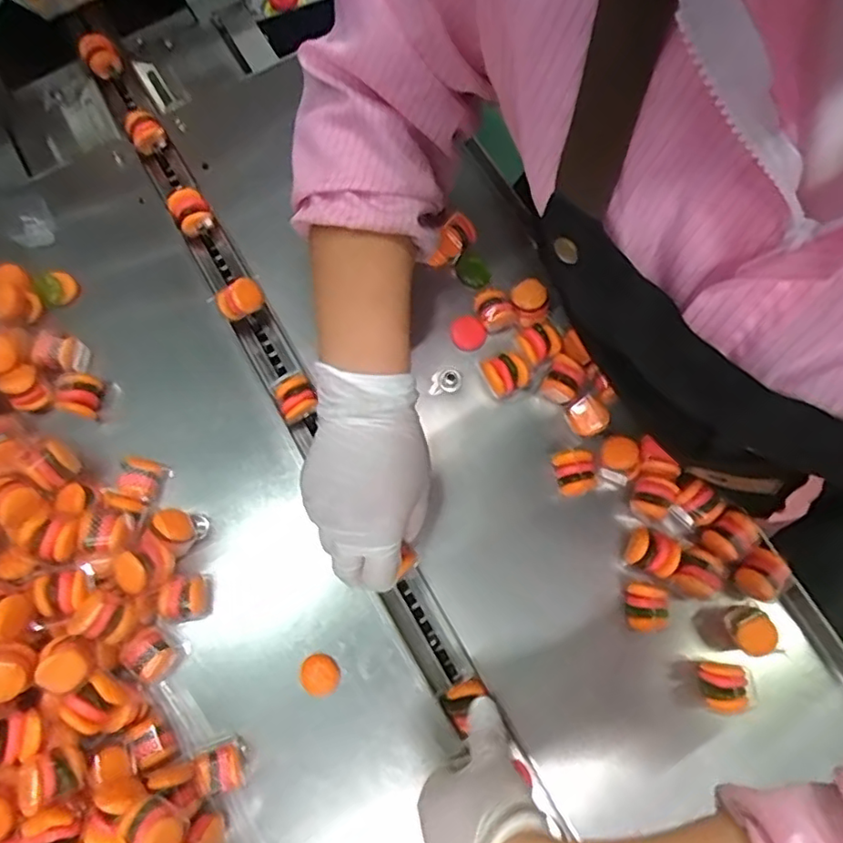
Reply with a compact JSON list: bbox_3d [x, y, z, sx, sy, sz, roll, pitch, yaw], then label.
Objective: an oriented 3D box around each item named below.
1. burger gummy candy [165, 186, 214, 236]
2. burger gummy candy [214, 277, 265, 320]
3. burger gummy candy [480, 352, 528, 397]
[{"bbox_3d":[-0.208,-0.189,0.542,0.031,0.033,0.032,-33,82,-7],"label":"burger gummy candy"},{"bbox_3d":[-0.151,-0.101,0.499,0.036,0.024,0.026,-43,83,-8],"label":"burger gummy candy"},{"bbox_3d":[0.066,-0.037,0.479,0.031,0.030,0.029,-31,81,-6],"label":"burger gummy candy"}]

